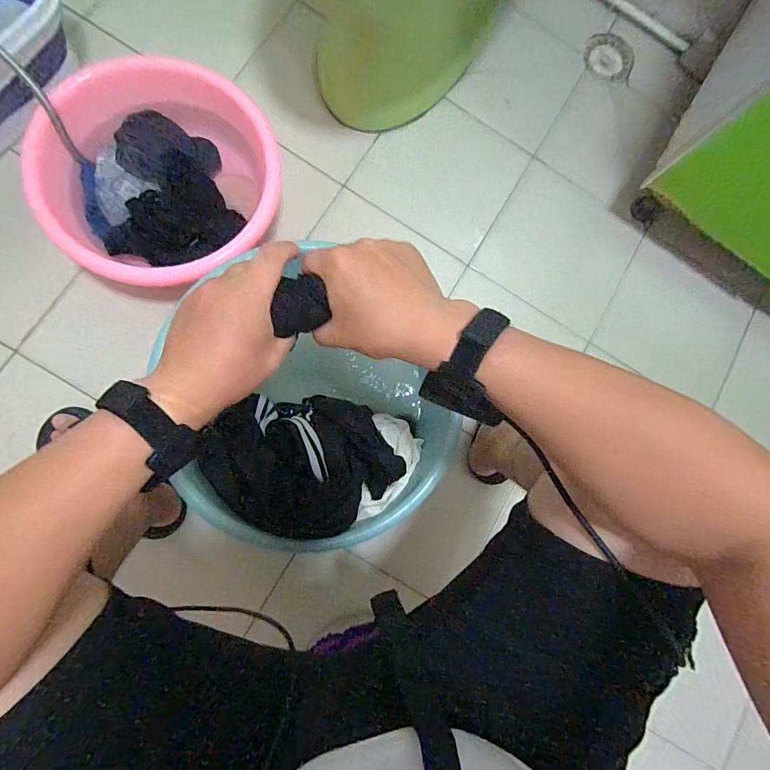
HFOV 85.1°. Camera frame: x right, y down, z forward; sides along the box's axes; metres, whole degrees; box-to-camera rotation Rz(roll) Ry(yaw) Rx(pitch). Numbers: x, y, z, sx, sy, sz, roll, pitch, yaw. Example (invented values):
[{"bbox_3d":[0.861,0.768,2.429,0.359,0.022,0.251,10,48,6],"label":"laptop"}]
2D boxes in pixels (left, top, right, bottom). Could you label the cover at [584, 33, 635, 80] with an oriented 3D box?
[{"bbox_3d":[0.530,-0.767,0.984,0.113,0.019,0.111,-20,86,-8],"label":"cover"}]

